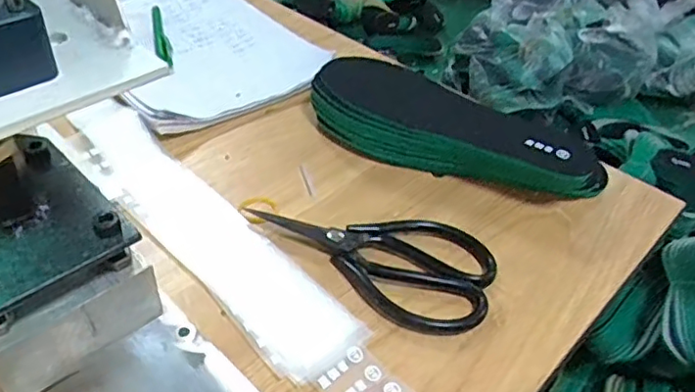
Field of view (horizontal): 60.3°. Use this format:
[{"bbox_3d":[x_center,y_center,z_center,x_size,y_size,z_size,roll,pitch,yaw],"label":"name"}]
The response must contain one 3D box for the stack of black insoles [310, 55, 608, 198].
[{"bbox_3d":[0.088,-0.061,0.517,0.261,0.060,0.078,24,45,20],"label":"stack of black insoles"}]

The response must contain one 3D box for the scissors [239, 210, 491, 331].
[{"bbox_3d":[0.022,0.036,0.449,0.182,0.010,0.095,27,46,23],"label":"scissors"}]

